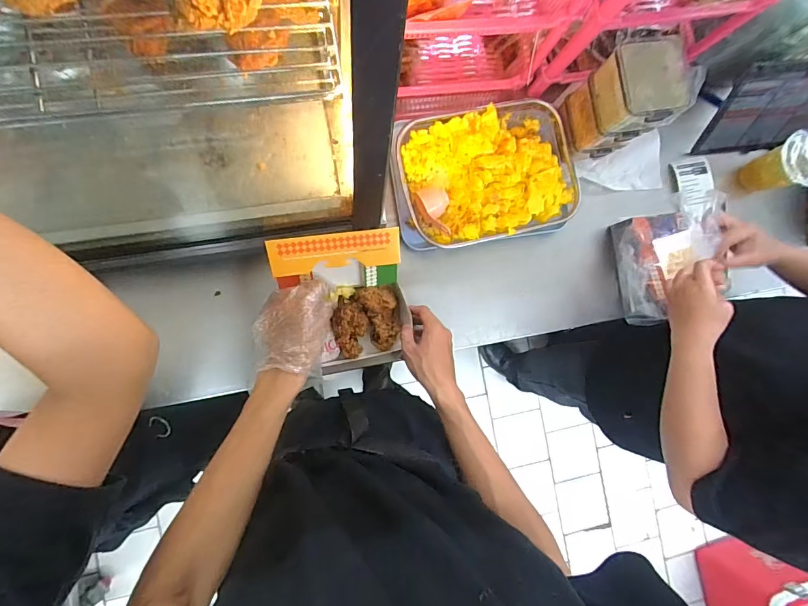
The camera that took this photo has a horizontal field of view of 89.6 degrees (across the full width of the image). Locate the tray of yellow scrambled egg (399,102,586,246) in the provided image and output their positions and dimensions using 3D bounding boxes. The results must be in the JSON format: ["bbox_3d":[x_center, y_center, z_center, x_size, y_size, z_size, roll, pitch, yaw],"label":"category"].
[{"bbox_3d":[0.143,-0.215,0.682,0.300,0.054,0.217,-15,90,-9],"label":"tray of yellow scrambled egg"}]

